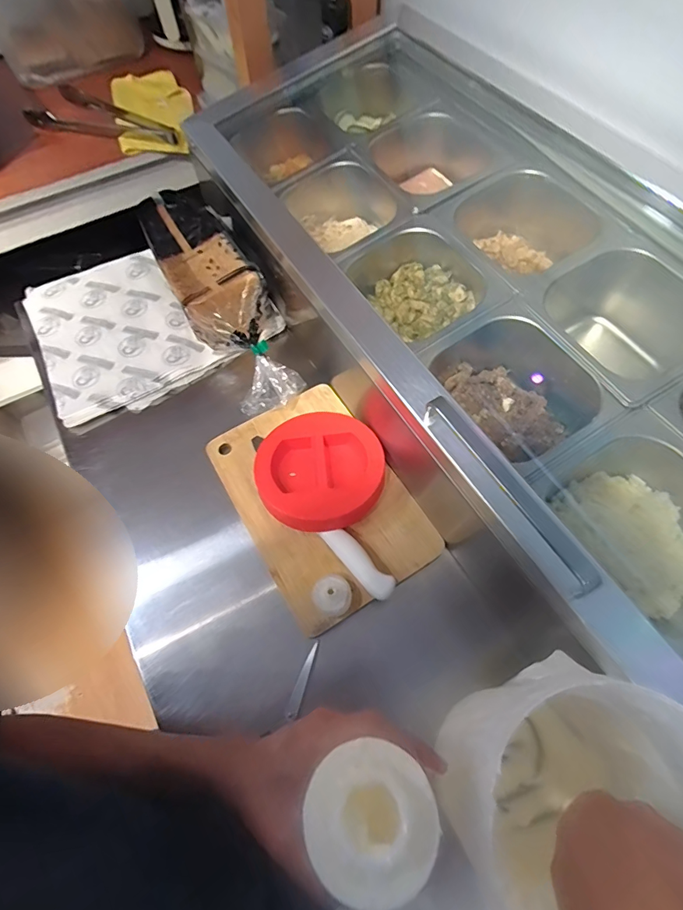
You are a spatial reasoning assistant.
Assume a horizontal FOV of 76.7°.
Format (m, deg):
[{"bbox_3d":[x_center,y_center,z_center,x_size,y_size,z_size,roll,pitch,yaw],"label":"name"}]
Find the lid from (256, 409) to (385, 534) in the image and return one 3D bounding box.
[{"bbox_3d":[-0.027,0.017,0.557,0.152,0.052,0.164,-1,63,2],"label":"lid"}]

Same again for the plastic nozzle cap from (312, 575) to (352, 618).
[{"bbox_3d":[-0.010,0.161,0.495,0.043,0.033,0.043,-21,64,-8],"label":"plastic nozzle cap"}]

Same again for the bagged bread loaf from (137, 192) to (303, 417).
[{"bbox_3d":[-0.181,-0.241,0.661,0.127,0.117,0.382,-30,66,-12],"label":"bagged bread loaf"}]

